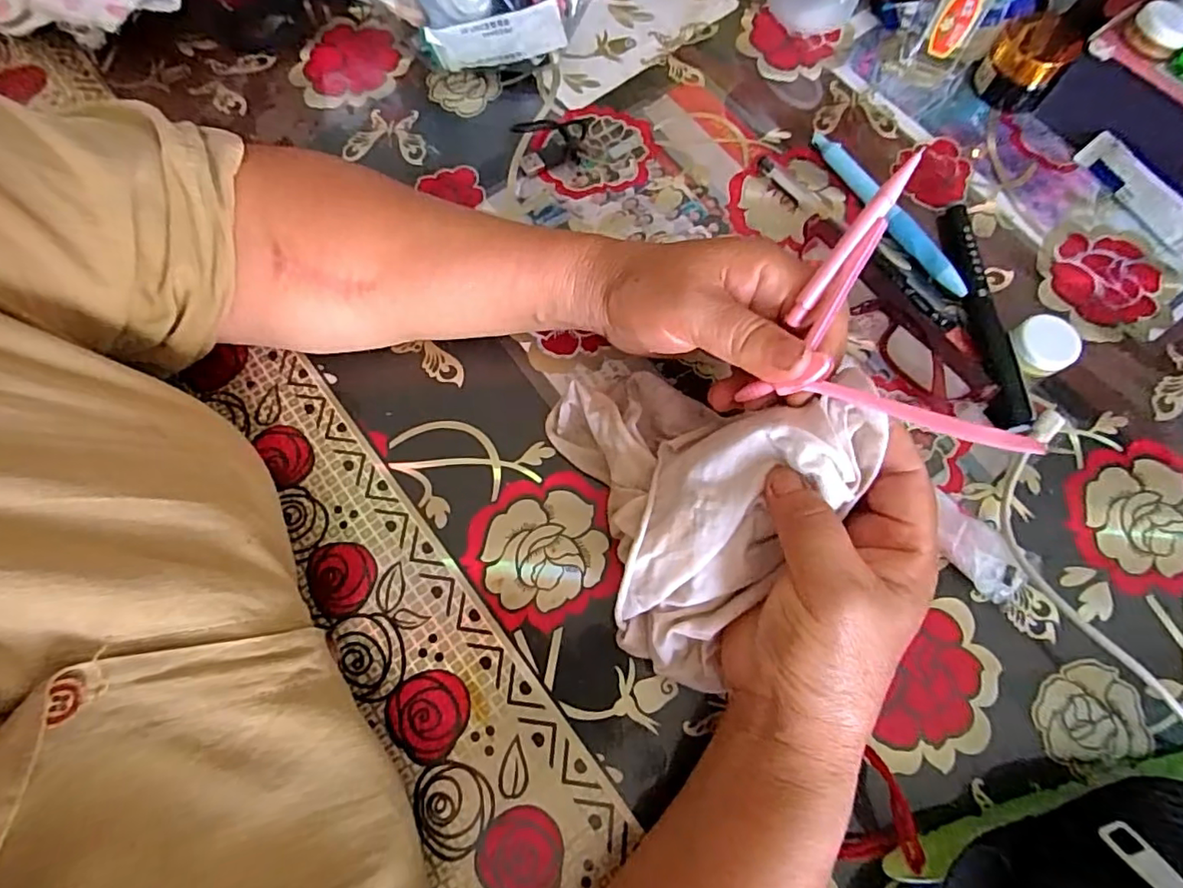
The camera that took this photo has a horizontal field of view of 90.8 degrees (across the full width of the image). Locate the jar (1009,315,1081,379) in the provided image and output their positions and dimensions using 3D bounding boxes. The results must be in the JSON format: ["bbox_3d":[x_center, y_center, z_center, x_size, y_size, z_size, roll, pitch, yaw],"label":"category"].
[{"bbox_3d":[0.240,-0.051,0.309,0.035,0.011,0.032,0,72,1],"label":"jar"}]

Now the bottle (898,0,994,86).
[{"bbox_3d":[0.217,-0.261,0.345,0.035,0.082,0.021,30,75,10],"label":"bottle"}]

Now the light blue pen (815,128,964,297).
[{"bbox_3d":[0.171,-0.136,0.340,0.015,0.011,0.129,-27,73,-8],"label":"light blue pen"}]

